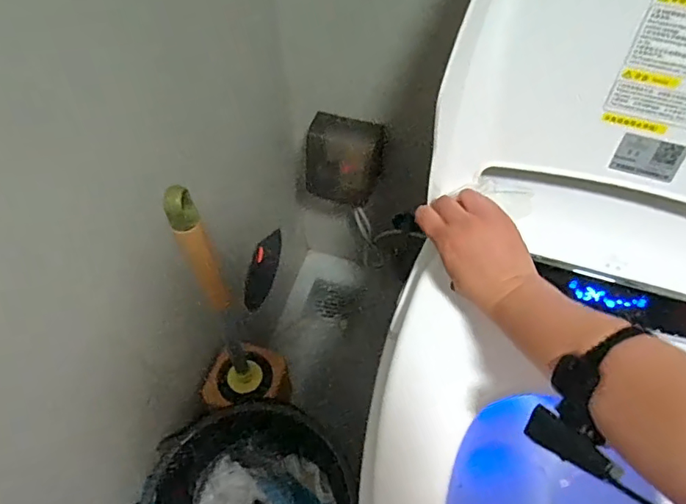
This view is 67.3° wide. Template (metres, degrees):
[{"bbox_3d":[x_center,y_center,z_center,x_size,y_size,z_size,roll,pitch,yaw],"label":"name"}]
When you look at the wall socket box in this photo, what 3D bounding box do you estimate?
[{"bbox_3d":[0.002,-0.142,0.800,0.119,0.119,0.068,16,60,10],"label":"wall socket box"}]

